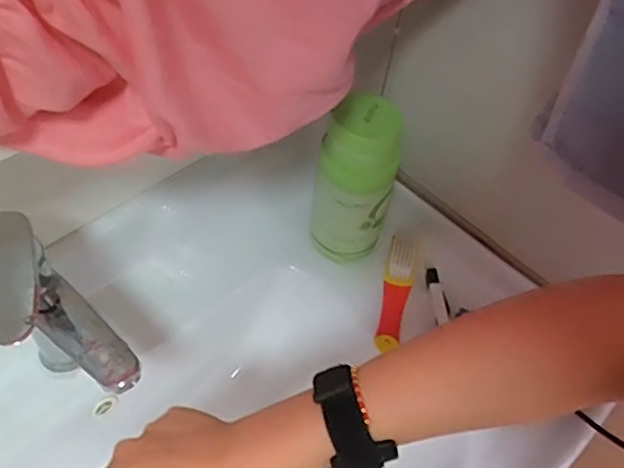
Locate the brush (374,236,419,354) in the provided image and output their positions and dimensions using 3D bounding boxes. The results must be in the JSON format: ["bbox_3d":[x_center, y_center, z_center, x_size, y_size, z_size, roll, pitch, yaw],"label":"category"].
[{"bbox_3d":[0.092,0.060,0.625,0.031,0.018,0.129,13,55,4],"label":"brush"}]

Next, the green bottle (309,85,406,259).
[{"bbox_3d":[0.044,-0.052,0.599,0.077,0.177,0.067,15,55,5],"label":"green bottle"}]

